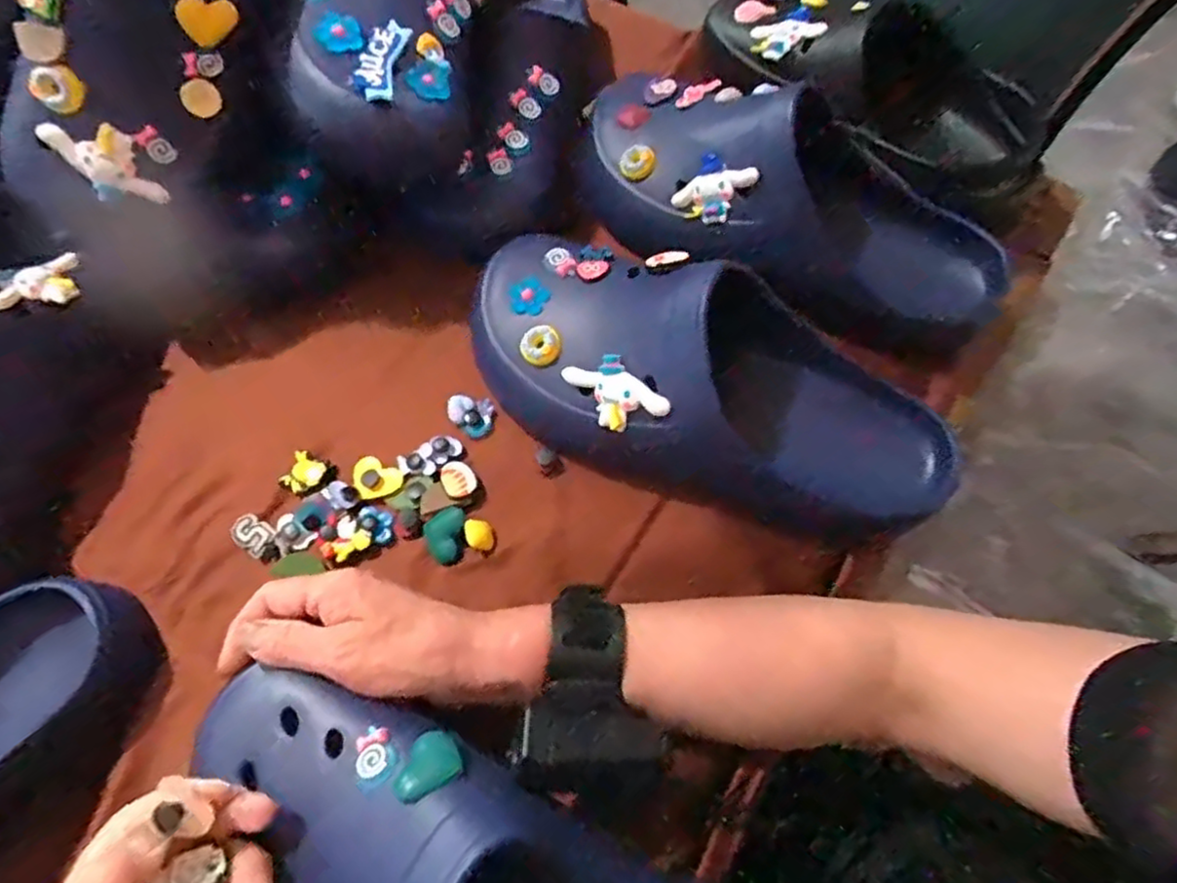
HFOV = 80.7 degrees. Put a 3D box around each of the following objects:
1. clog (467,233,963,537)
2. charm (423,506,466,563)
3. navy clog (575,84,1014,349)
[{"bbox_3d":[0.062,-0.035,0.395,0.286,0.085,0.116,21,68,12],"label":"clog"},{"bbox_3d":[-0.082,0.055,0.406,0.025,0.006,0.029,-23,66,-8],"label":"charm"},{"bbox_3d":[0.114,-0.159,0.440,0.291,0.084,0.102,38,73,18],"label":"navy clog"}]

